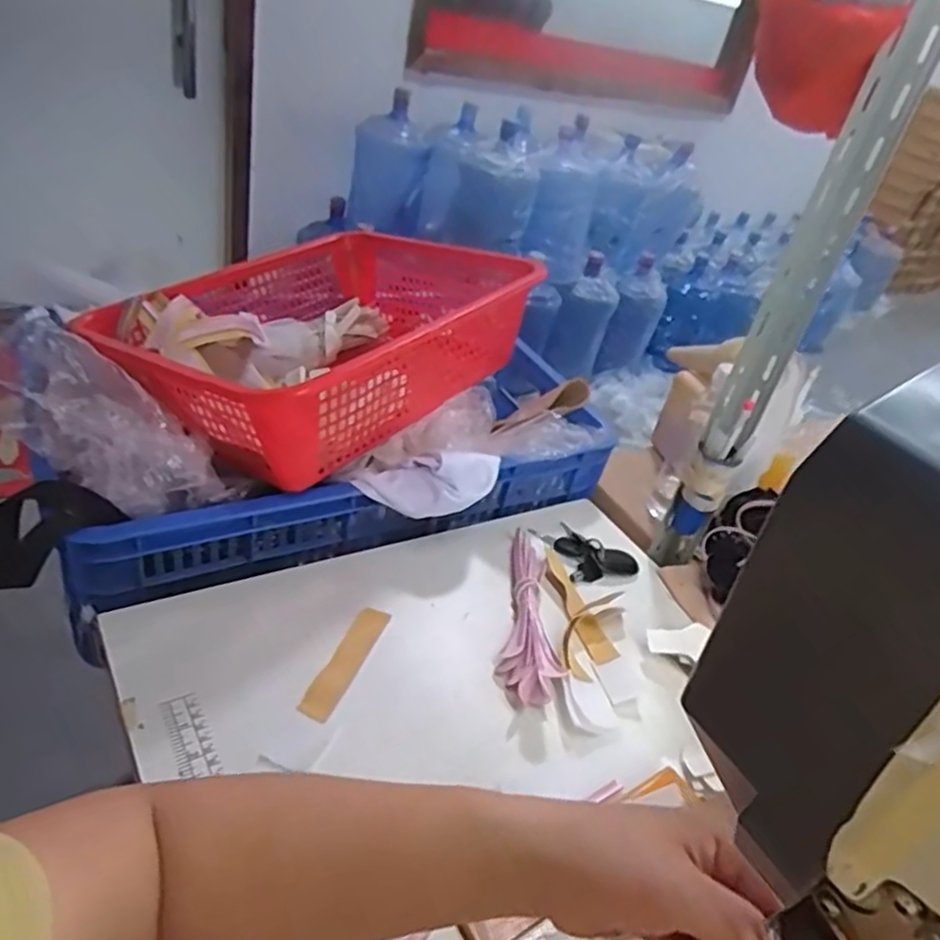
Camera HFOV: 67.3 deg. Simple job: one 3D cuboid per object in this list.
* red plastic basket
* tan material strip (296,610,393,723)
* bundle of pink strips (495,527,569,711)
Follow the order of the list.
[{"bbox_3d":[-0.153,-0.156,0.766,0.316,0.123,0.434,30,38,21],"label":"red plastic basket"},{"bbox_3d":[-0.100,0.156,0.575,0.026,0.004,0.118,26,36,6],"label":"tan material strip"},{"bbox_3d":[0.058,0.124,0.653,0.049,0.035,0.202,13,35,-3],"label":"bundle of pink strips"}]

